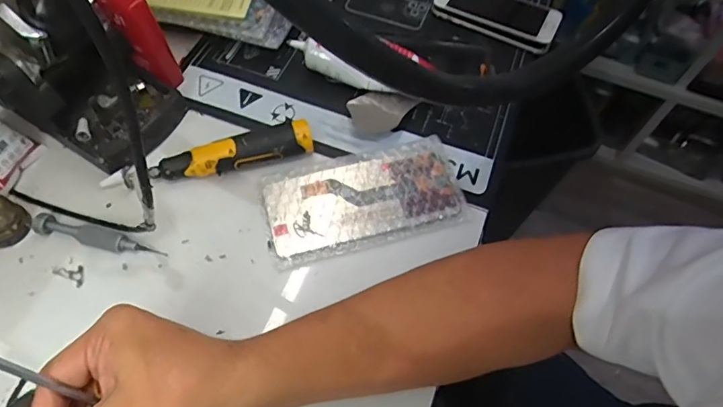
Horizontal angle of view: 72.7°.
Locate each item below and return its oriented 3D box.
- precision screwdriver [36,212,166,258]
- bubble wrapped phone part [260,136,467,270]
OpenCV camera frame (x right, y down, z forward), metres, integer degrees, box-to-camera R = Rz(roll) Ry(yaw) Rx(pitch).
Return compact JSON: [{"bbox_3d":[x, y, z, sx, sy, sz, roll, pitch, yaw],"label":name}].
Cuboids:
[{"bbox_3d":[-0.218,0.029,0.405,0.108,0.014,0.017,16,61,5],"label":"precision screwdriver"},{"bbox_3d":[0.002,-0.007,0.441,0.177,0.009,0.091,-15,63,-12],"label":"bubble wrapped phone part"}]

